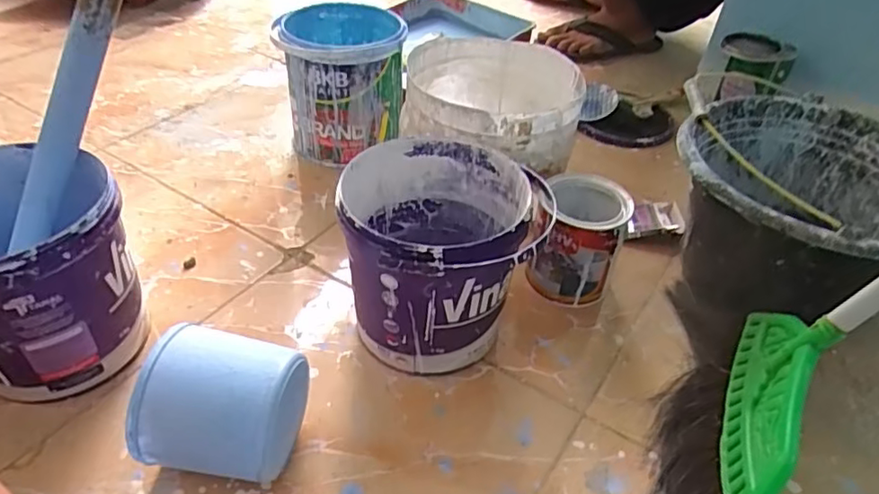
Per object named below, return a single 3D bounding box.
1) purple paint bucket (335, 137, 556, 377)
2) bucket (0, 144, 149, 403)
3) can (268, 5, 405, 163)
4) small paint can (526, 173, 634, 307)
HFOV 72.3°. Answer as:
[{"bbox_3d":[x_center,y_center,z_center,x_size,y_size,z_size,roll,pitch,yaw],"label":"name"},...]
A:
[{"bbox_3d":[-0.006,0.017,0.631,0.175,0.187,0.193,-5,41,-9],"label":"purple paint bucket"},{"bbox_3d":[-0.396,0.024,0.579,0.182,0.206,0.190,2,41,-1],"label":"bucket"},{"bbox_3d":[-0.143,-0.247,0.919,0.171,0.193,0.187,2,41,-1],"label":"can"},{"bbox_3d":[0.162,-0.003,0.715,0.091,0.127,0.091,2,41,-1],"label":"small paint can"}]

